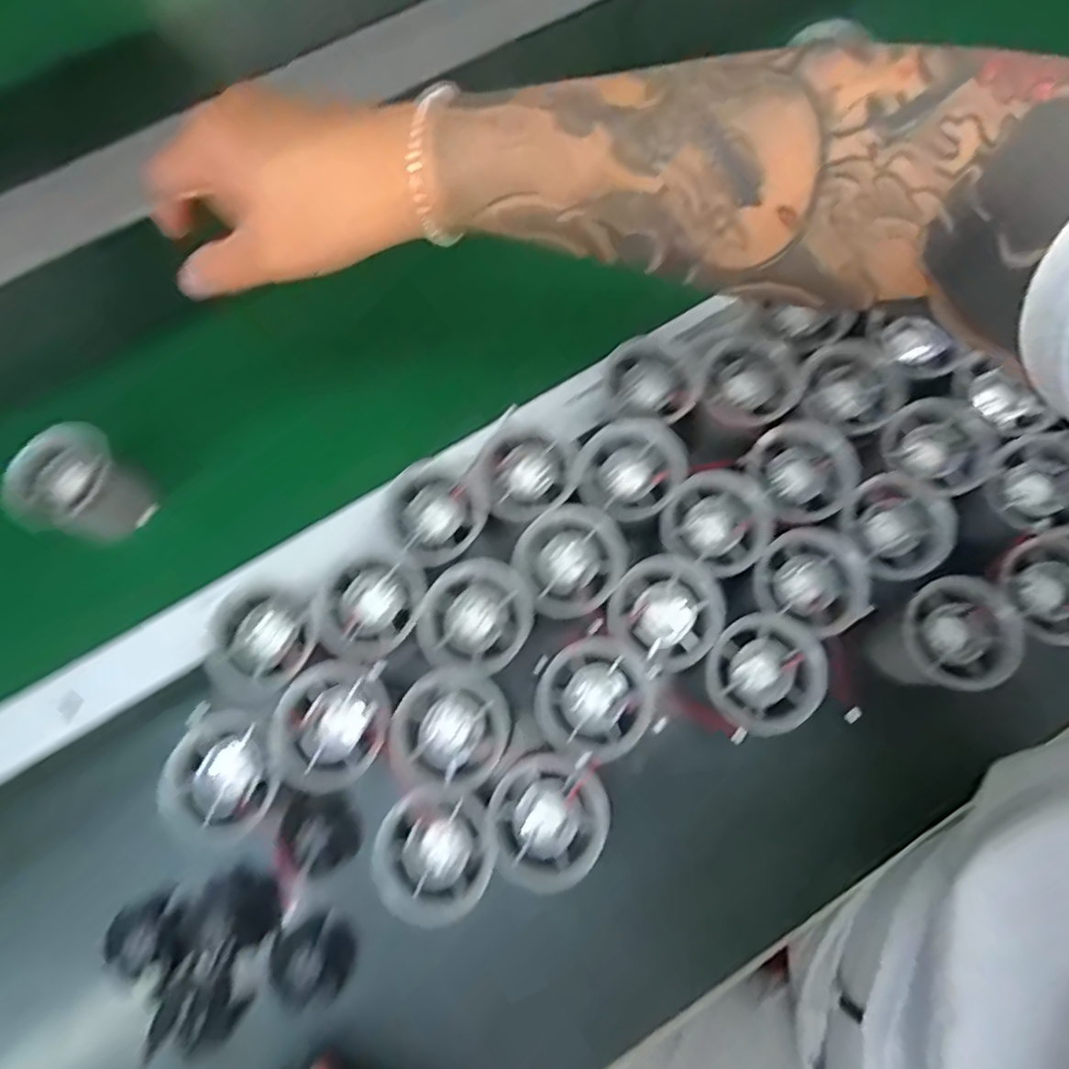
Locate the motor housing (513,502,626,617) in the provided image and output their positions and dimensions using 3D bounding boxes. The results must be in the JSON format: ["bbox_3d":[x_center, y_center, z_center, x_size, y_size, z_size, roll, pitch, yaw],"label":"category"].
[{"bbox_3d":[0.019,0.015,0.336,0.057,0.015,0.056,-1,74,2],"label":"motor housing"}]

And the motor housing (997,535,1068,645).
[{"bbox_3d":[0.276,0.030,0.326,0.055,0.018,0.055,-1,74,2],"label":"motor housing"}]

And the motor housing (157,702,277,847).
[{"bbox_3d":[-0.157,0.123,0.311,0.055,0.019,0.062,26,76,10],"label":"motor housing"}]

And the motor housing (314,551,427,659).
[{"bbox_3d":[-0.087,0.038,0.335,0.059,0.016,0.050,-26,74,-5],"label":"motor housing"}]

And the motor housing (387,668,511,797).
[{"bbox_3d":[-0.042,0.100,0.318,0.060,0.016,0.057,-41,76,-9],"label":"motor housing"}]

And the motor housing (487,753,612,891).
[{"bbox_3d":[0.008,0.140,0.303,0.056,0.016,0.058,3,74,3],"label":"motor housing"}]

